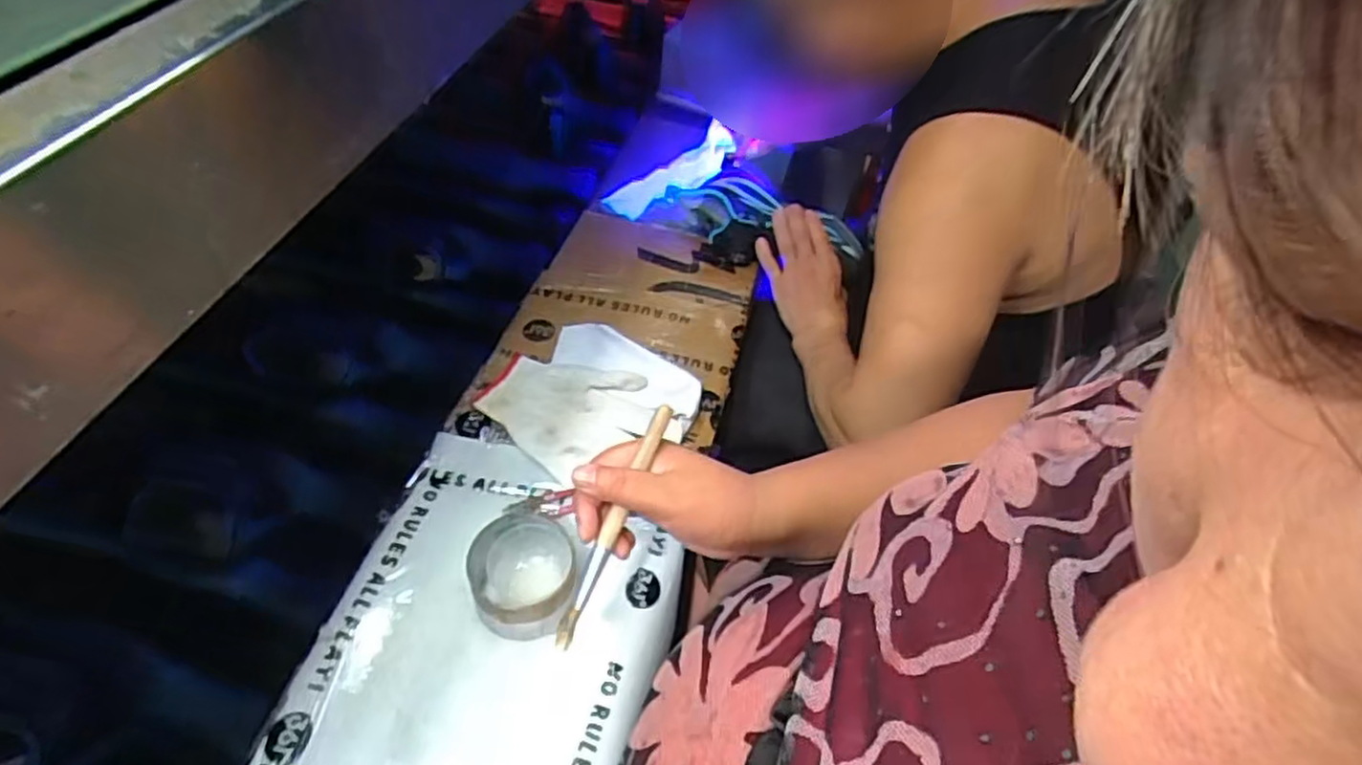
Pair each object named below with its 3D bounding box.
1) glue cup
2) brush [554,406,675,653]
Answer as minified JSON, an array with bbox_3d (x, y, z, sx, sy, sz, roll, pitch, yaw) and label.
[{"bbox_3d":[-0.127,0.157,0.574,0.081,0.058,0.087,3,49,-4],"label":"glue cup"},{"bbox_3d":[-0.041,0.086,0.435,0.011,0.009,0.155,23,84,13],"label":"brush"}]

